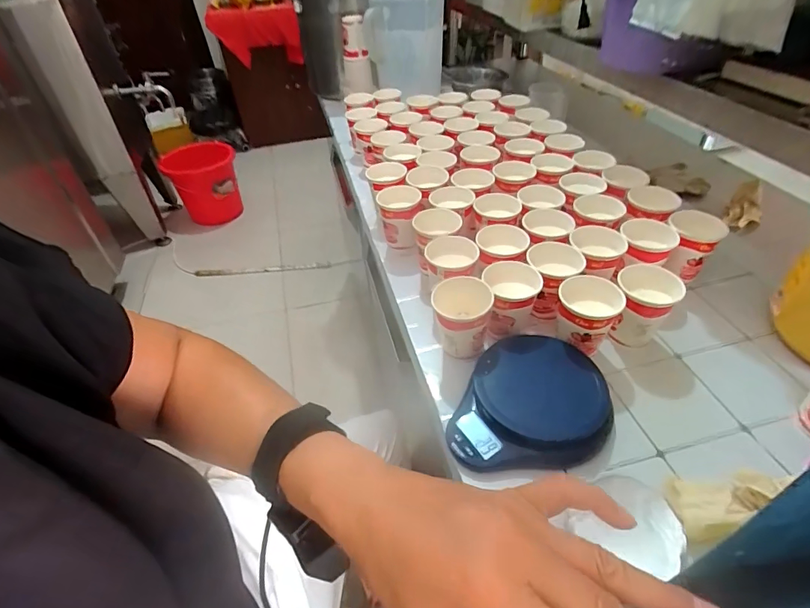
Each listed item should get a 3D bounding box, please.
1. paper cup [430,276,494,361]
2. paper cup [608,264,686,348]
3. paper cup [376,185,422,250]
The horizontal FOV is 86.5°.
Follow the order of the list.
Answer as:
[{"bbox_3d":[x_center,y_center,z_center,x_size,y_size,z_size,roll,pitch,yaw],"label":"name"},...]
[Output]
[{"bbox_3d":[0.066,0.021,0.508,0.064,0.087,0.062,-2,43,2],"label":"paper cup"},{"bbox_3d":[0.277,0.007,0.508,0.064,0.083,0.068,-2,43,2],"label":"paper cup"},{"bbox_3d":[-0.008,-0.137,0.671,0.065,0.073,0.073,-3,43,1],"label":"paper cup"}]

